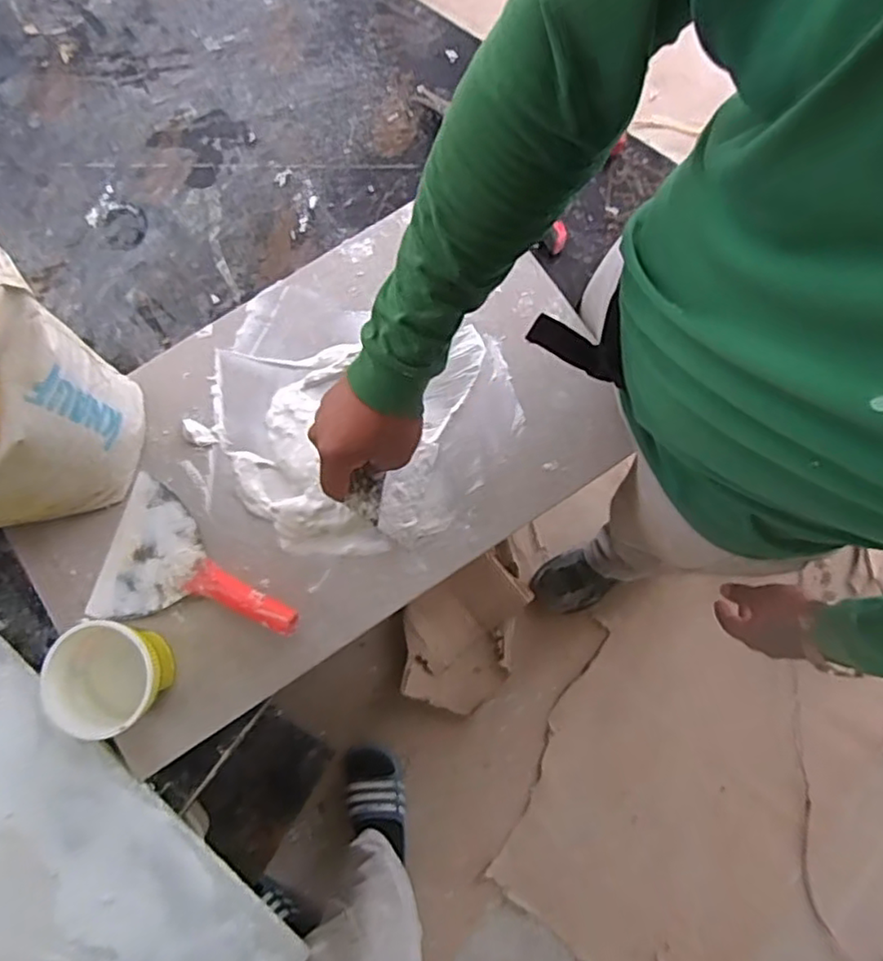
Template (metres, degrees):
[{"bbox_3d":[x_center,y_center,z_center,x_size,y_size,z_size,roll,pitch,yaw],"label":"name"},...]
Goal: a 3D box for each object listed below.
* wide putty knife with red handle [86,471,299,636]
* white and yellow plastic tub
[{"bbox_3d":[-0.225,0.084,0.613,0.200,0.030,0.133,16,81,5],"label":"wide putty knife with red handle"},{"bbox_3d":[-0.286,0.170,0.570,0.092,0.076,0.095,0,80,2],"label":"white and yellow plastic tub"}]

